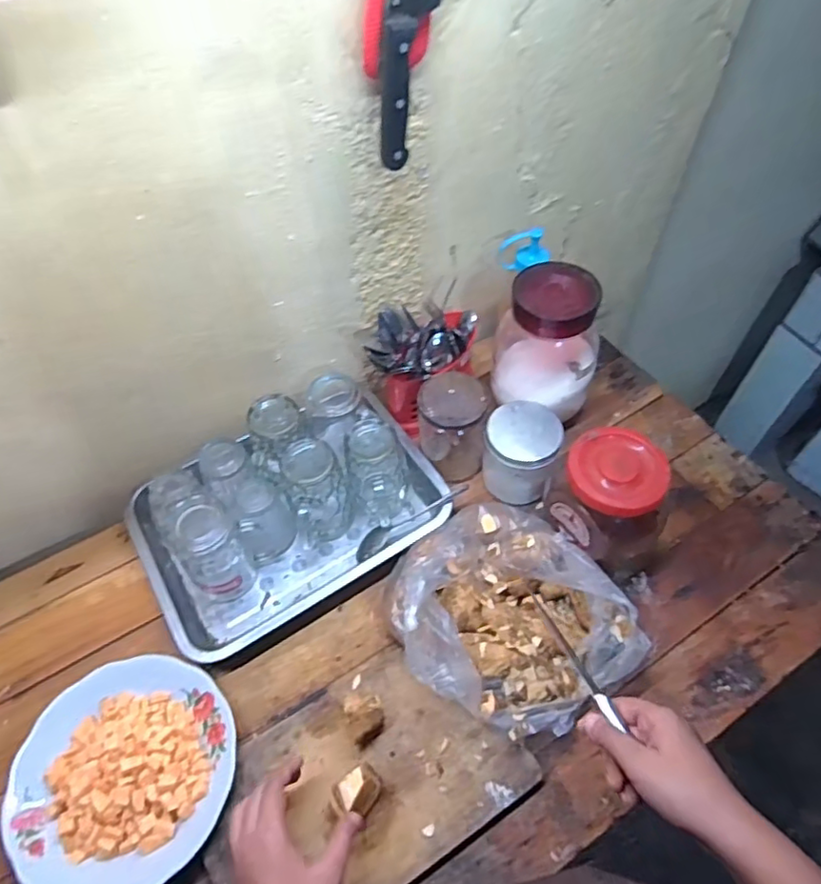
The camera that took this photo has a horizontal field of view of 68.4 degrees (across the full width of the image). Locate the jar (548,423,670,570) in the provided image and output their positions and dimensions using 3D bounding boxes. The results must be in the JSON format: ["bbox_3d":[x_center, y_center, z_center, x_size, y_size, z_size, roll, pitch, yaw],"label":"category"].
[{"bbox_3d":[0.221,0.067,0.680,0.104,0.136,0.117,-23,57,-15],"label":"jar"}]

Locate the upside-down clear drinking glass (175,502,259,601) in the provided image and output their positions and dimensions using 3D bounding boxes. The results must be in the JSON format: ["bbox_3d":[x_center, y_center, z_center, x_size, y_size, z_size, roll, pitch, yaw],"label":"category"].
[{"bbox_3d":[-0.221,0.123,0.676,0.067,0.123,0.069,-29,59,-19],"label":"upside-down clear drinking glass"}]

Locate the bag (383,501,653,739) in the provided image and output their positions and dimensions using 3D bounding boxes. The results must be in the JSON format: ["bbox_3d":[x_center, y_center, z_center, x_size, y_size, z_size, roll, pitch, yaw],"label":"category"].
[{"bbox_3d":[0.095,0.178,0.640,0.224,0.082,0.241,-26,58,-17],"label":"bag"}]

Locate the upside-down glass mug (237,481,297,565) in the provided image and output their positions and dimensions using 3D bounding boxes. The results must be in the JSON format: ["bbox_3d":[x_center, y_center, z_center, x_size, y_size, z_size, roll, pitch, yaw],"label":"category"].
[{"bbox_3d":[-0.170,0.096,0.710,0.062,0.096,0.060,0,54,0],"label":"upside-down glass mug"}]

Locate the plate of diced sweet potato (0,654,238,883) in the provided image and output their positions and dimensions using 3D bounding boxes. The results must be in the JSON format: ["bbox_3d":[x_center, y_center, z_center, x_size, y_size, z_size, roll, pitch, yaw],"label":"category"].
[{"bbox_3d":[-0.275,0.317,0.587,0.202,0.047,0.204,0,54,0],"label":"plate of diced sweet potato"}]

